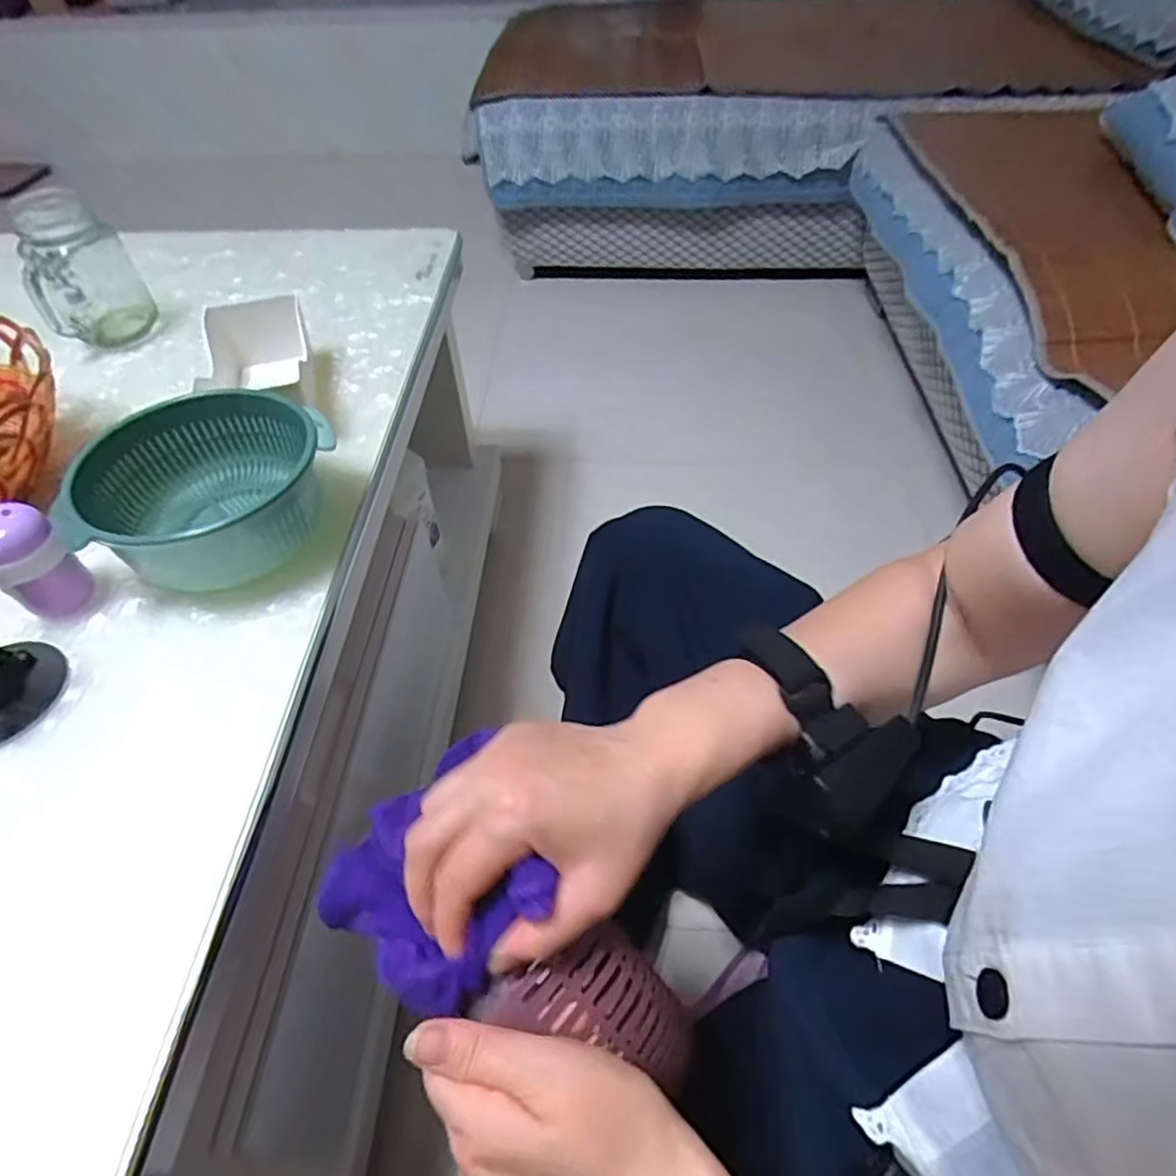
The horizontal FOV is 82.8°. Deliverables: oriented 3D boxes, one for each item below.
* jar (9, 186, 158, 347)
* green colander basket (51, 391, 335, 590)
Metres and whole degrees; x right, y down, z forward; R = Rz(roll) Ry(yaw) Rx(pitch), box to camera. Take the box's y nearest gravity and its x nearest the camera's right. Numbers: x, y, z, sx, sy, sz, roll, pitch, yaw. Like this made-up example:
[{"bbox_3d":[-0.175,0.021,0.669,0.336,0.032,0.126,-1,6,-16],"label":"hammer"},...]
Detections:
[{"bbox_3d":[-0.507,-0.316,0.664,0.079,0.138,0.079,-1,50,1],"label":"jar"},{"bbox_3d":[-0.275,-0.074,0.496,0.173,0.070,0.139,-20,52,-14],"label":"green colander basket"}]

